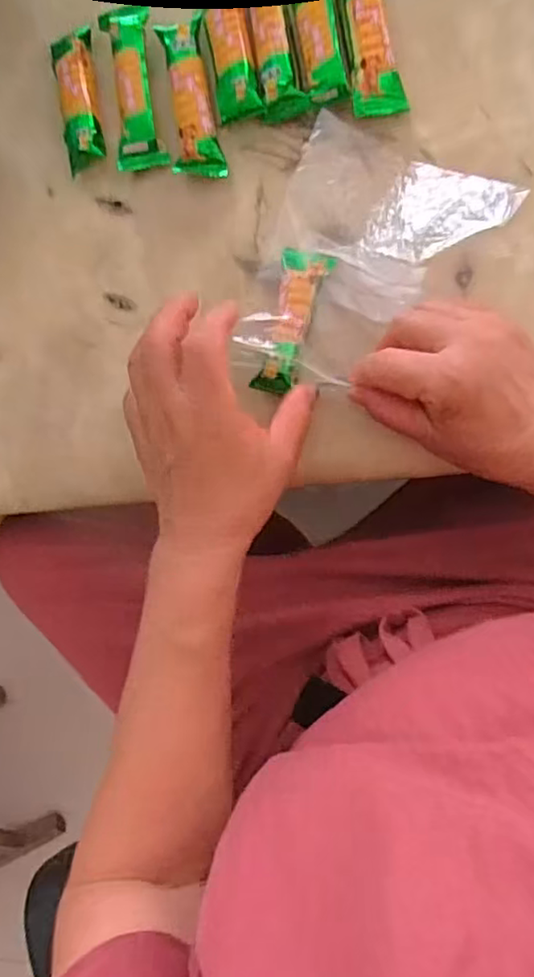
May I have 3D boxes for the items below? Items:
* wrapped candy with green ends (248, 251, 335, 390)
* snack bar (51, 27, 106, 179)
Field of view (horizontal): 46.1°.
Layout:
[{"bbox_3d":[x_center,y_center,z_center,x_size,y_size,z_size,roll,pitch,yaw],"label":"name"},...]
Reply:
[{"bbox_3d":[0.014,-0.099,0.372,0.027,0.015,0.085,17,91,9],"label":"wrapped candy with green ends"},{"bbox_3d":[-0.116,-0.239,0.387,0.024,0.015,0.077,-4,92,10],"label":"snack bar"}]

